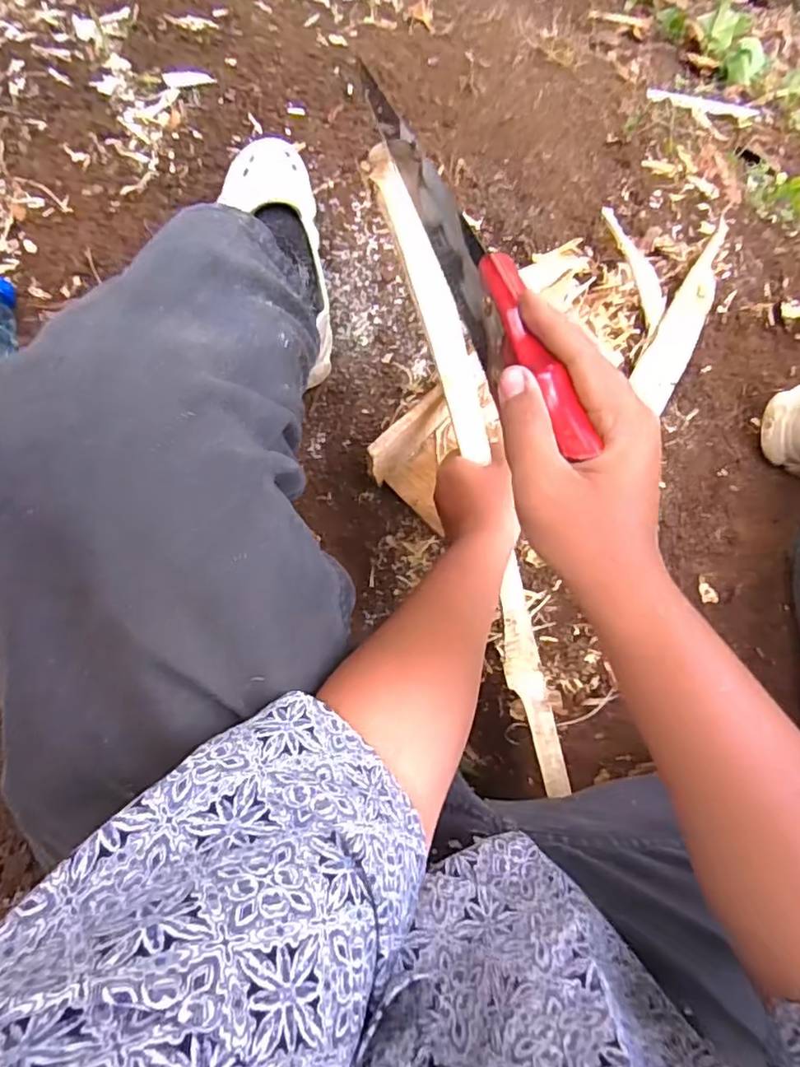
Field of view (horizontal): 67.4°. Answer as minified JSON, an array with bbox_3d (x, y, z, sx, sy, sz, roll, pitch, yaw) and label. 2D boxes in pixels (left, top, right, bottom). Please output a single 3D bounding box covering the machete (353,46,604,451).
[{"bbox_3d":[0.026,-0.224,0.409,0.037,0.052,0.458,-18,51,4],"label":"machete"}]

